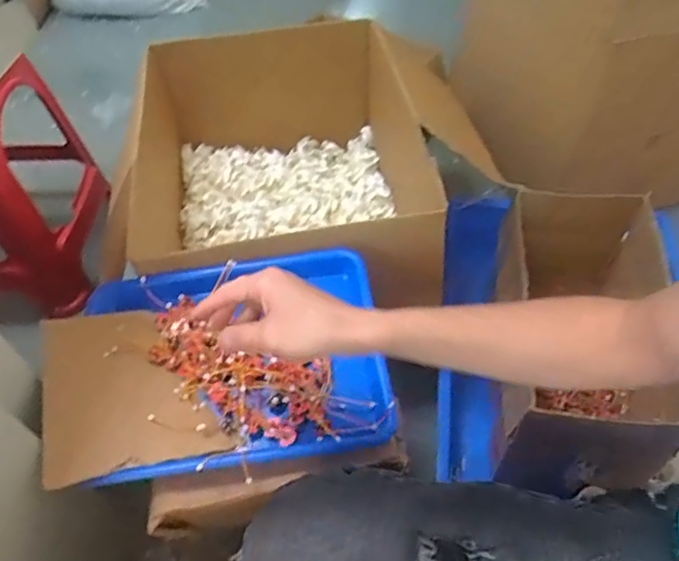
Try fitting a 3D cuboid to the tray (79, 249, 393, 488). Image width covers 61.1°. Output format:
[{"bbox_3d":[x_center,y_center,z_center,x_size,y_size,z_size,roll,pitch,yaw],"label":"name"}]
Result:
[{"bbox_3d":[-0.124,0.101,0.655,0.347,0.077,0.256,-7,51,-3],"label":"tray"}]

